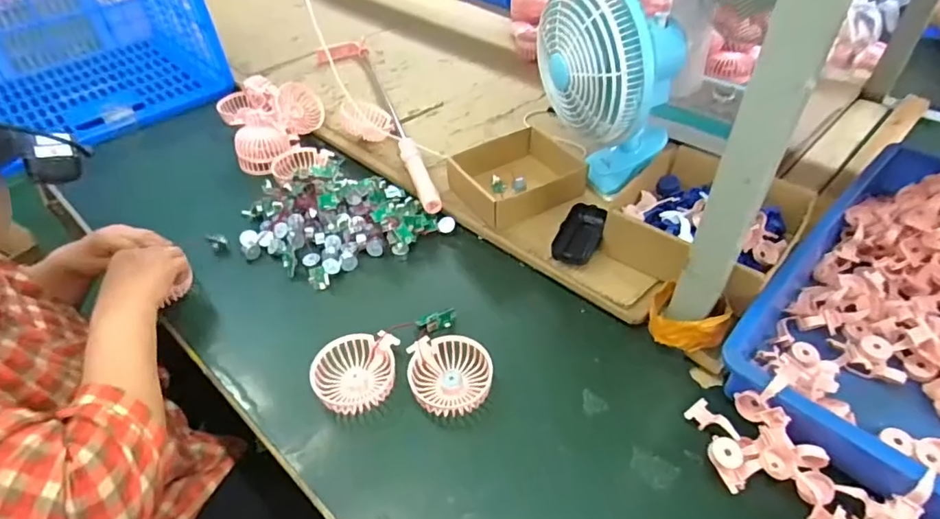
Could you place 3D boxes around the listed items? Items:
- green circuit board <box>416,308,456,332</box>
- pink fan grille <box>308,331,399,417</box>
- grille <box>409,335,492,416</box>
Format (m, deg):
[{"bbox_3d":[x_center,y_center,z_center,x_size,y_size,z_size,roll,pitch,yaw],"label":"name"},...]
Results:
[{"bbox_3d":[-0.040,0.074,0.644,0.046,0.014,0.018,-10,44,-9],"label":"green circuit board"},{"bbox_3d":[-0.126,0.126,0.589,0.089,0.026,0.084,-8,43,-7],"label":"pink fan grille"},{"bbox_3d":[-0.021,0.127,0.582,0.087,0.029,0.087,-1,43,0],"label":"grille"}]

